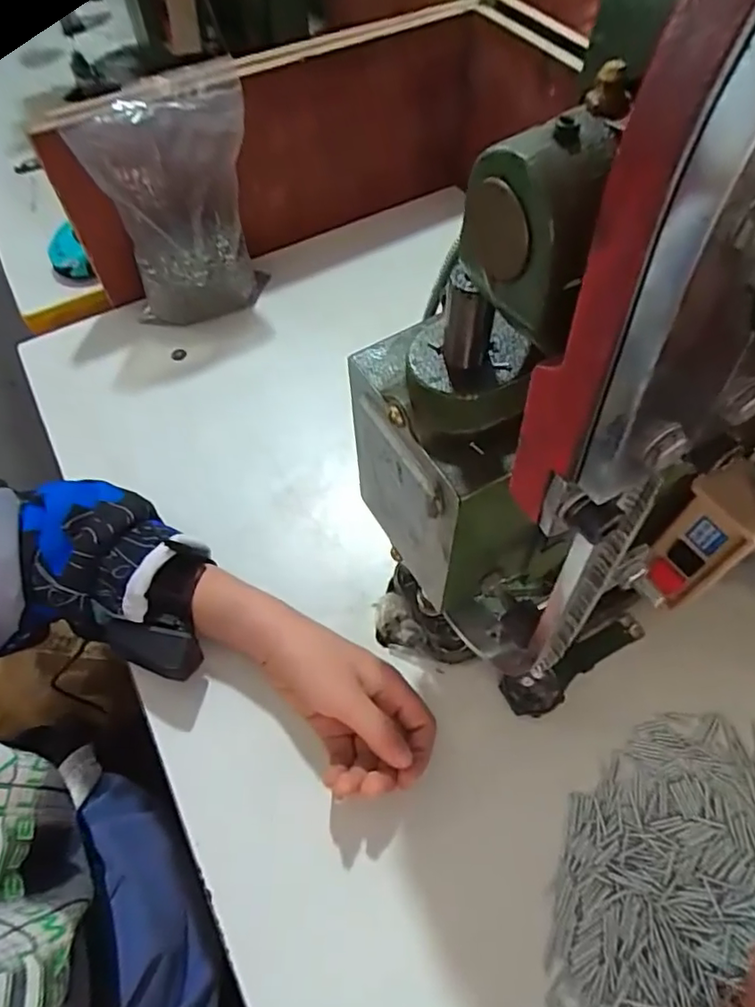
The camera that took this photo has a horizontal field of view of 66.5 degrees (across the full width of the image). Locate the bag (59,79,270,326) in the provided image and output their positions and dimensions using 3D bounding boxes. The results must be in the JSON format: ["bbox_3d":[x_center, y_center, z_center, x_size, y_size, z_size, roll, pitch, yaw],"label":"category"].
[{"bbox_3d":[-0.194,-0.286,0.587,0.157,0.208,0.068,-14,59,-6],"label":"bag"}]

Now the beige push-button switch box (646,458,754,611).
[{"bbox_3d":[0.213,0.021,0.369,0.047,0.102,0.045,-29,62,-15],"label":"beige push-button switch box"}]

